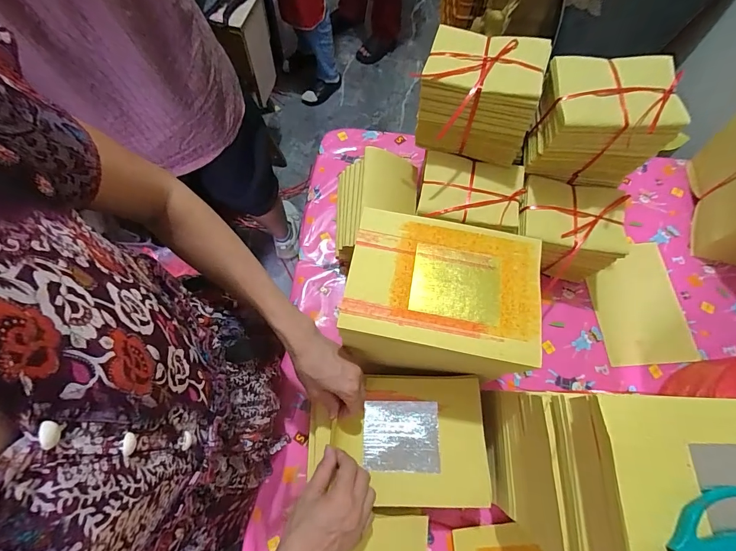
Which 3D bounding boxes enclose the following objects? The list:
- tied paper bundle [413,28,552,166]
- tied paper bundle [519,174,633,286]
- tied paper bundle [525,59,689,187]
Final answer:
[{"bbox_3d":[0.167,-0.276,0.556,0.167,0.135,0.111,16,70,4],"label":"tied paper bundle"},{"bbox_3d":[0.338,-0.076,0.630,0.177,0.124,0.129,13,70,3],"label":"tied paper bundle"},{"bbox_3d":[0.340,-0.229,0.549,0.164,0.146,0.113,8,70,2],"label":"tied paper bundle"}]

